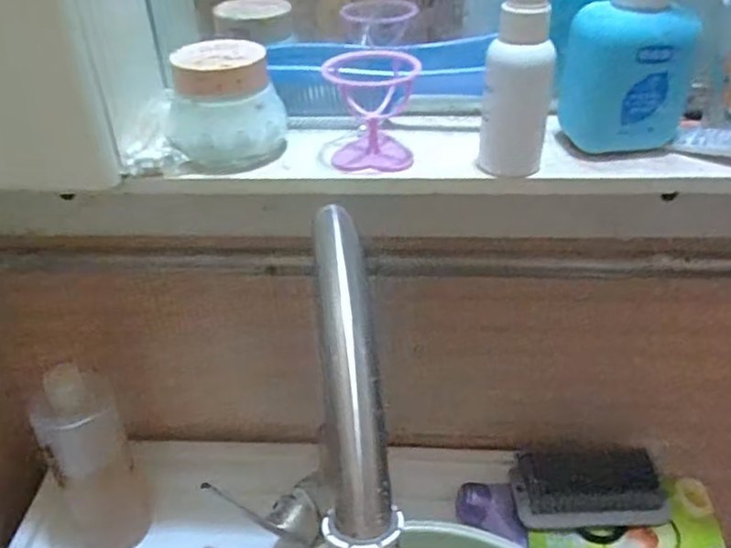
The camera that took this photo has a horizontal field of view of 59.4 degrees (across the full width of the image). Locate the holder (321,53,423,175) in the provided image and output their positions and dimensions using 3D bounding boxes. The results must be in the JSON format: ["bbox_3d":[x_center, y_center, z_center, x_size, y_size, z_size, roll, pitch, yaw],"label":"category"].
[{"bbox_3d":[0.004,-0.100,0.393,0.056,0.055,0.054,-1,34,2],"label":"holder"}]

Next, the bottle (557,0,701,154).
[{"bbox_3d":[0.153,-0.135,0.361,0.060,0.124,0.050,-17,37,-20],"label":"bottle"}]

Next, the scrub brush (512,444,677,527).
[{"bbox_3d":[0.208,0.200,0.596,0.136,0.050,0.059,-2,34,1],"label":"scrub brush"}]

